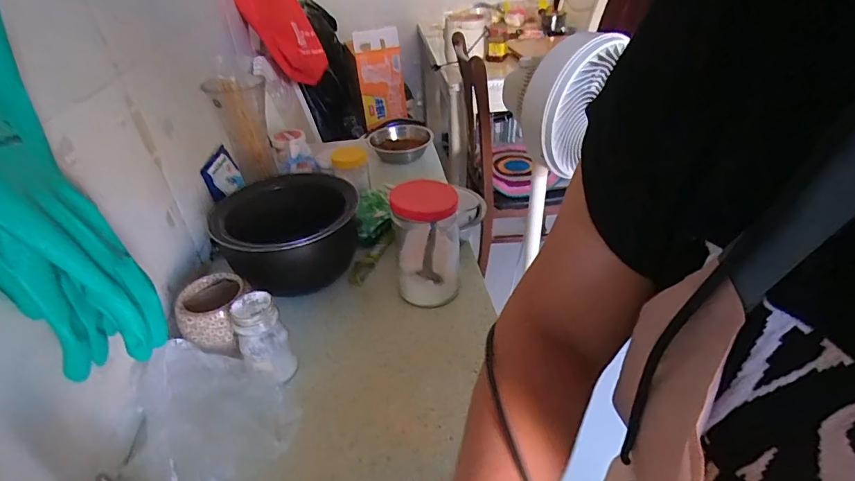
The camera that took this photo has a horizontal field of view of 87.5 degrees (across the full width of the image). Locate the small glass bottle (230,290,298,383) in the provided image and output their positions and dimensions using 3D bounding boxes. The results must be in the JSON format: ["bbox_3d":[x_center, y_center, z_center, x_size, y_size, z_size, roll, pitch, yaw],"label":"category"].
[{"bbox_3d":[-0.205,0.128,0.564,0.054,0.121,0.057,-22,39,-24],"label":"small glass bottle"}]

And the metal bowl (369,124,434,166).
[{"bbox_3d":[-0.068,-0.253,1.150,0.156,0.046,0.170,-2,35,2],"label":"metal bowl"}]

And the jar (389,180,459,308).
[{"bbox_3d":[-0.001,0.007,0.677,0.099,0.184,0.091,-2,35,2],"label":"jar"}]

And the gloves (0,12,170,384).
[{"bbox_3d":[-0.314,-0.032,0.366,0.062,0.320,0.124,-13,29,8],"label":"gloves"}]

